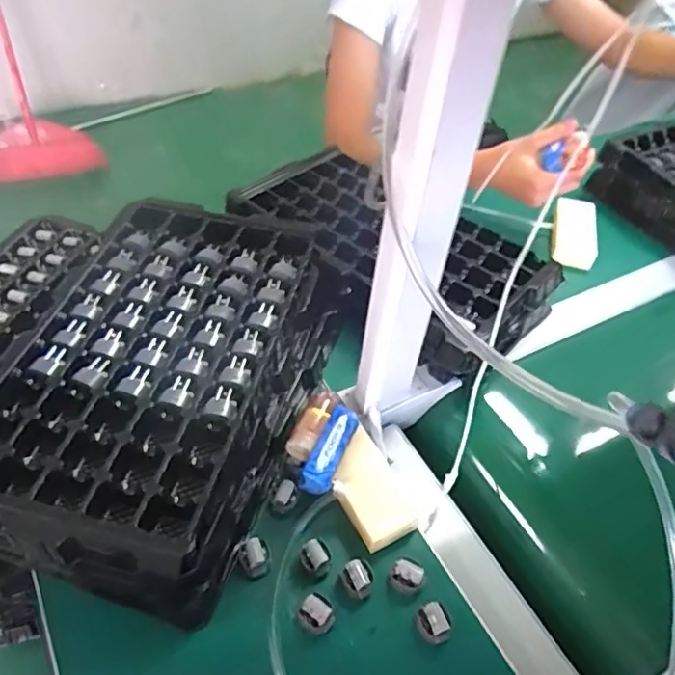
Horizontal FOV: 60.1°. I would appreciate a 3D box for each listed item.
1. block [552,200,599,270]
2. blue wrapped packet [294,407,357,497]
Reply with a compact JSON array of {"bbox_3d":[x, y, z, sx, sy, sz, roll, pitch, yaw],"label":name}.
[{"bbox_3d":[0.319,-0.142,0.785,0.055,0.024,0.125,14,47,7],"label":"block"},{"bbox_3d":[-0.006,0.098,0.510,0.026,0.028,0.080,19,48,12],"label":"blue wrapped packet"}]

